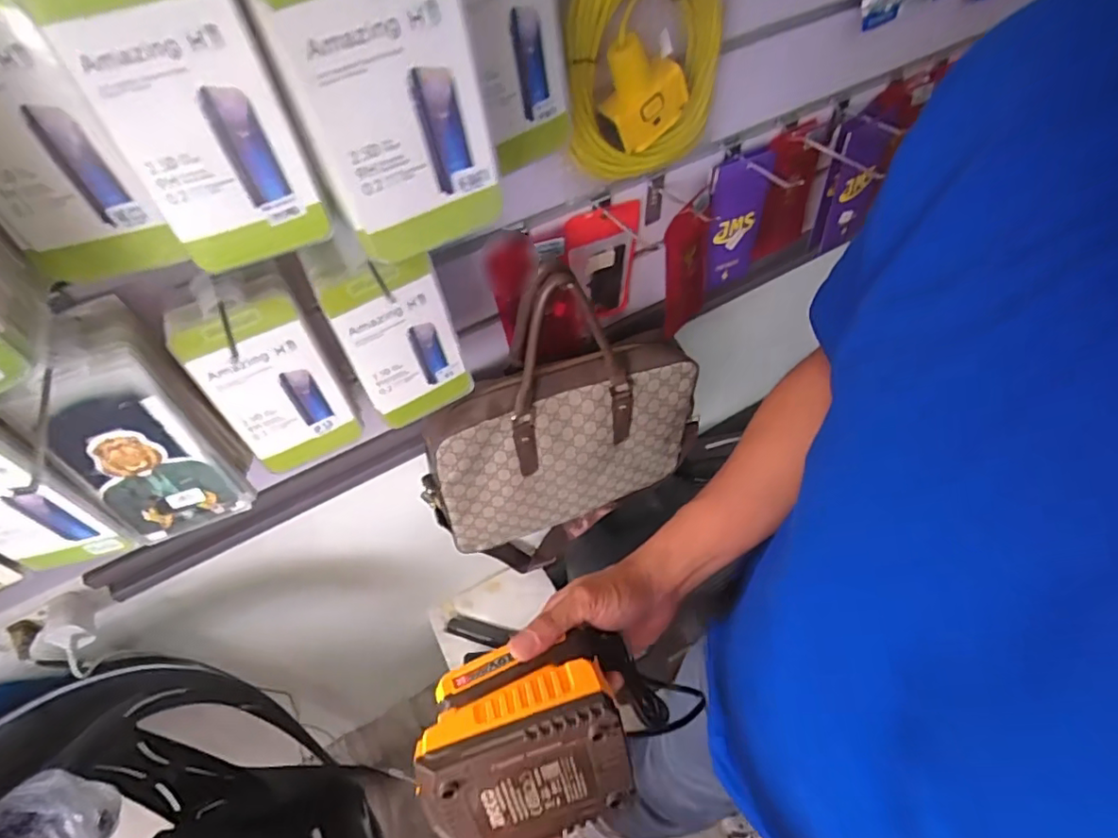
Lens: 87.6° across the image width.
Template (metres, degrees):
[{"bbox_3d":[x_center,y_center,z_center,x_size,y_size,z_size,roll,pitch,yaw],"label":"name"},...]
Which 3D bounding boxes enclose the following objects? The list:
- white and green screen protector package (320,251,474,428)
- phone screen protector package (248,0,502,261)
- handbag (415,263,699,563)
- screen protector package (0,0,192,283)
[{"bbox_3d":[-0.137,-0.066,0.514,0.091,0.164,0.018,-26,55,-14],"label":"white and green screen protector package"},{"bbox_3d":[-0.091,-0.175,0.321,0.100,0.159,0.042,-14,52,-6],"label":"phone screen protector package"},{"bbox_3d":[0.002,0.012,0.748,0.371,0.403,0.100,-25,54,-14],"label":"handbag"},{"bbox_3d":[-0.301,-0.157,0.334,0.104,0.163,0.020,-4,52,2],"label":"screen protector package"}]

